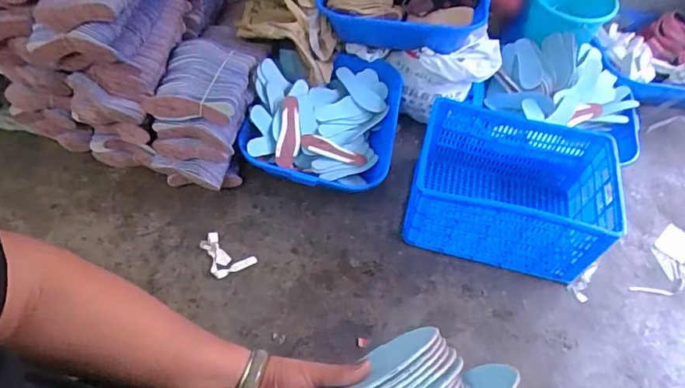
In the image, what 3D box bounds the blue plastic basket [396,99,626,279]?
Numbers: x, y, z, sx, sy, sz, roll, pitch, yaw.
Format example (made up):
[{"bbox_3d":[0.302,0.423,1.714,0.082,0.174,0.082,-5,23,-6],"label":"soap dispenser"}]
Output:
[{"bbox_3d":[0.558,-0.014,1.596,0.614,0.278,0.440,13,54,4],"label":"blue plastic basket"}]

